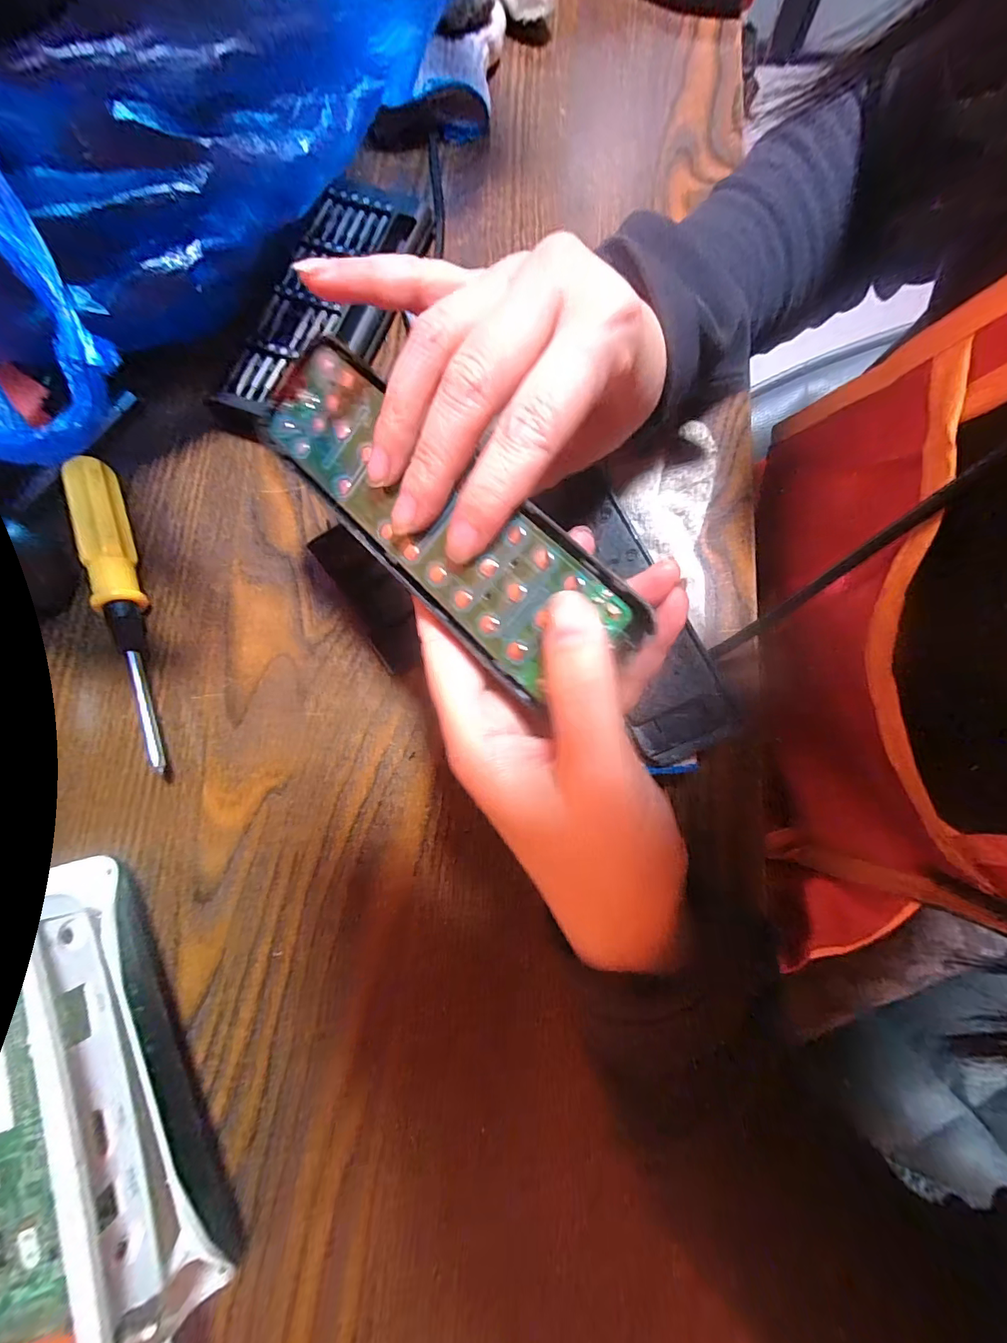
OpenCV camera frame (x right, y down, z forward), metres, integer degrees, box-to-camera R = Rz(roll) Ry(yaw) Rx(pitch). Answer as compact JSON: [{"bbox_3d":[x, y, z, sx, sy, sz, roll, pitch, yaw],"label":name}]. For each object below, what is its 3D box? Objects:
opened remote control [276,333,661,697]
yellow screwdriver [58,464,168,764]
[{"bbox_3d":[-0.024,-0.051,0.153,0.146,0.016,0.042,43,102,14],"label":"opened remote control"},{"bbox_3d":[-0.174,-0.027,0.211,0.016,0.026,0.145,-16,79,-3],"label":"yellow screwdriver"}]

